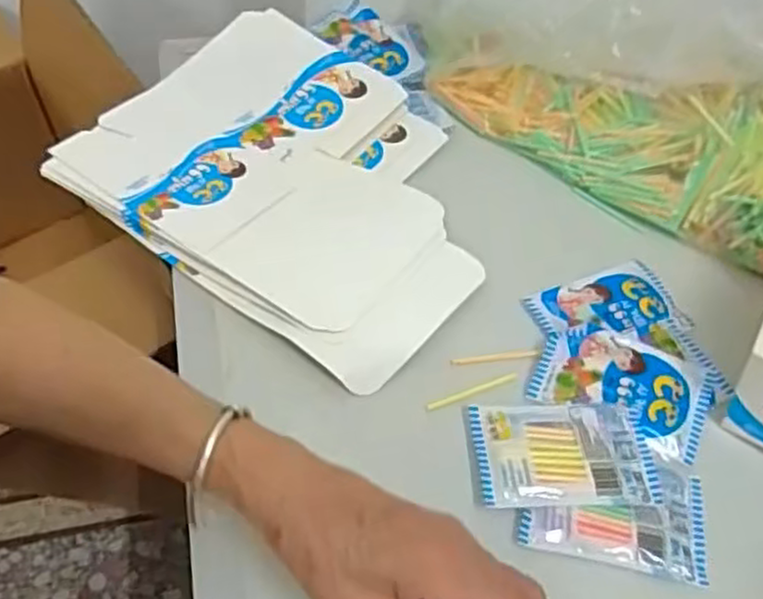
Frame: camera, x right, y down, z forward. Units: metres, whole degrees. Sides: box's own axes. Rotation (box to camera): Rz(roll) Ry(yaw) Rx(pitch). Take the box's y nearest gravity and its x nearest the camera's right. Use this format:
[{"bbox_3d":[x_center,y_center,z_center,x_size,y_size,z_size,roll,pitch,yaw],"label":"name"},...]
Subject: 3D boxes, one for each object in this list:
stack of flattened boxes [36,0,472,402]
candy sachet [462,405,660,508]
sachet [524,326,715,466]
[{"bbox_3d":[-0.054,-0.098,0.540,0.302,0.027,0.247,32,55,18],"label":"stack of flattened boxes"},{"bbox_3d":[0.106,0.090,0.421,0.102,0.006,0.065,-1,52,-6],"label":"candy sachet"},{"bbox_3d":[0.152,0.052,0.450,0.106,0.011,0.066,22,53,11],"label":"sachet"}]

